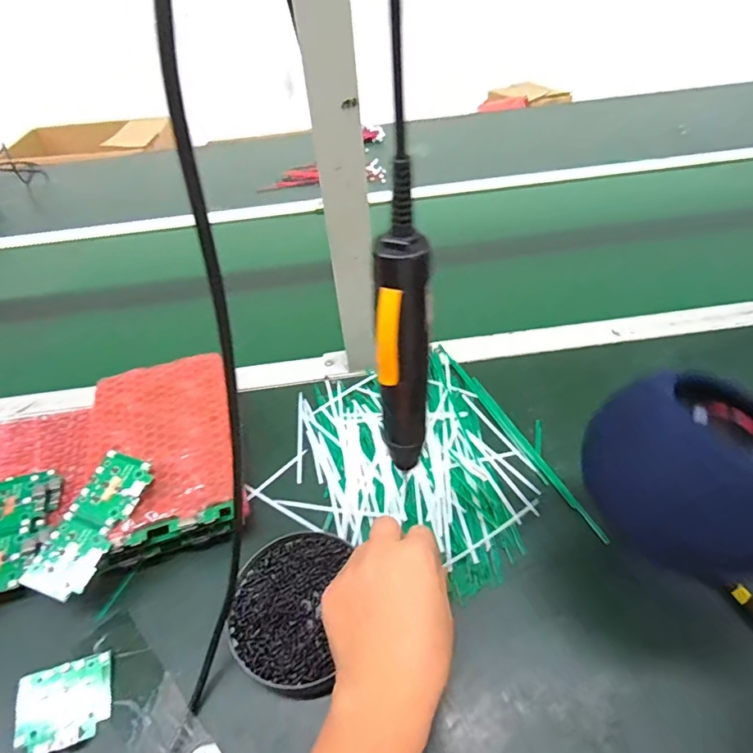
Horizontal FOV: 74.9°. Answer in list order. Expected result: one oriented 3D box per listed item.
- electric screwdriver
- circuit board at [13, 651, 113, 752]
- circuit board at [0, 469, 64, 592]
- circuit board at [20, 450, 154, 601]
[{"bbox_3d":[0.016,-0.016,0.285,0.030,0.191,0.033,1,45,6],"label":"electric screwdriver"},{"bbox_3d":[-0.222,0.233,0.350,0.059,0.011,0.054,-17,46,-12],"label":"circuit board"},{"bbox_3d":[-0.325,0.135,0.440,0.063,0.013,0.119,-17,46,-12],"label":"circuit board"},{"bbox_3d":[-0.235,0.119,0.407,0.055,0.010,0.117,13,60,18],"label":"circuit board"}]

